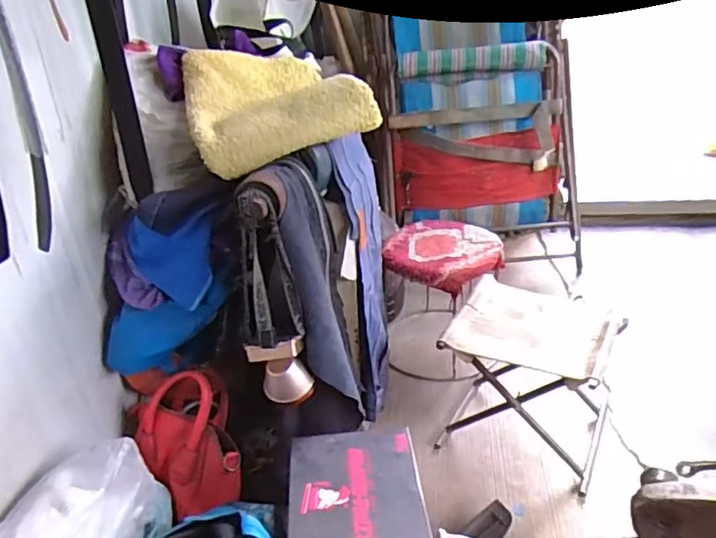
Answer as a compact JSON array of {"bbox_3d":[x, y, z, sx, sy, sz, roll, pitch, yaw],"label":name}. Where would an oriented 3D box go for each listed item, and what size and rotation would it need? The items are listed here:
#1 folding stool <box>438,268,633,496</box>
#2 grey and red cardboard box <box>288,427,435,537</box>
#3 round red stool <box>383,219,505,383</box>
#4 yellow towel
[{"bbox_3d":[0.310,0.191,1.077,0.268,0.232,0.235,16,34,33],"label":"folding stool"},{"bbox_3d":[0.003,0.350,0.773,0.164,0.148,0.234,-5,28,0],"label":"grey and red cardboard box"},{"bbox_3d":[0.176,0.064,1.342,0.253,0.294,0.265,-3,28,2],"label":"round red stool"},{"bbox_3d":[-0.131,-0.248,0.897,0.250,0.119,0.229,-14,30,-18],"label":"yellow towel"}]

